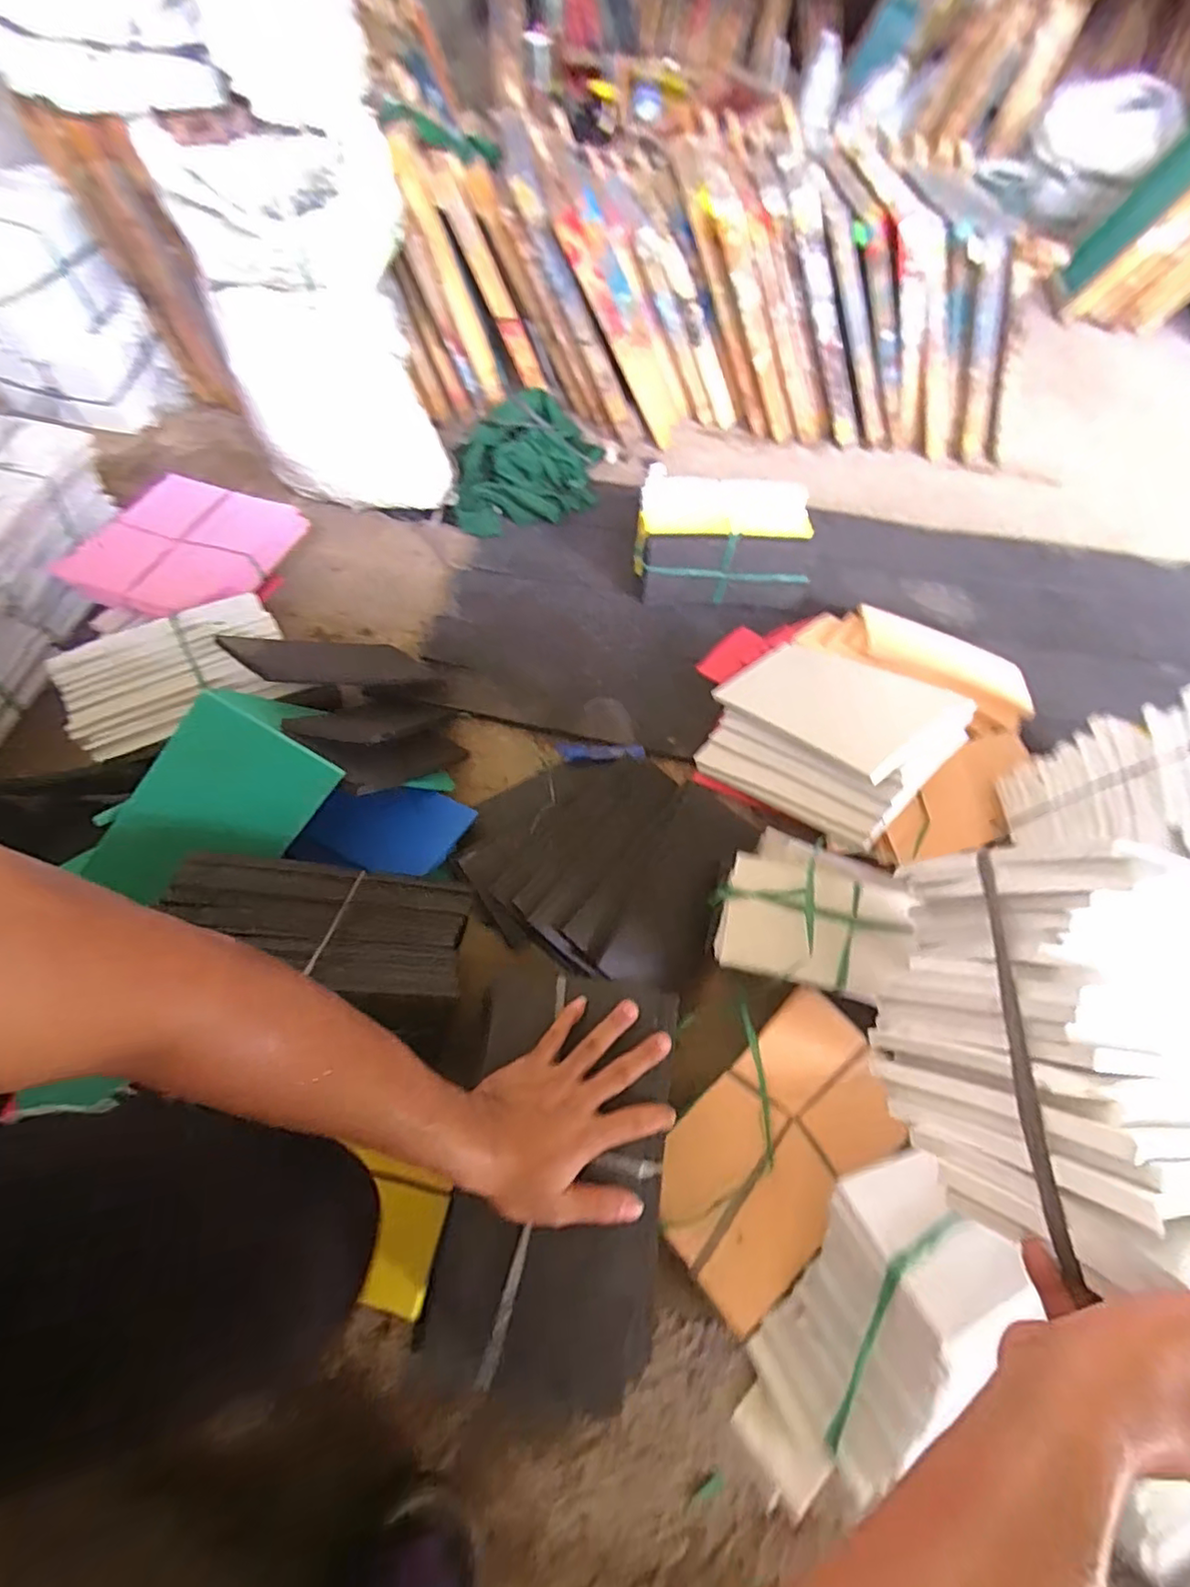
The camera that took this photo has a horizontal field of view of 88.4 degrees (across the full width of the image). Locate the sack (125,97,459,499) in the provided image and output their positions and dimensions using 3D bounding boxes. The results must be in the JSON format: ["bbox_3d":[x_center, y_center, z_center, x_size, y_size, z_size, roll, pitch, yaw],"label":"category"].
[{"bbox_3d":[-0.491,-0.821,1.093,0.362,0.466,0.330,-13,61,-10],"label":"sack"}]

